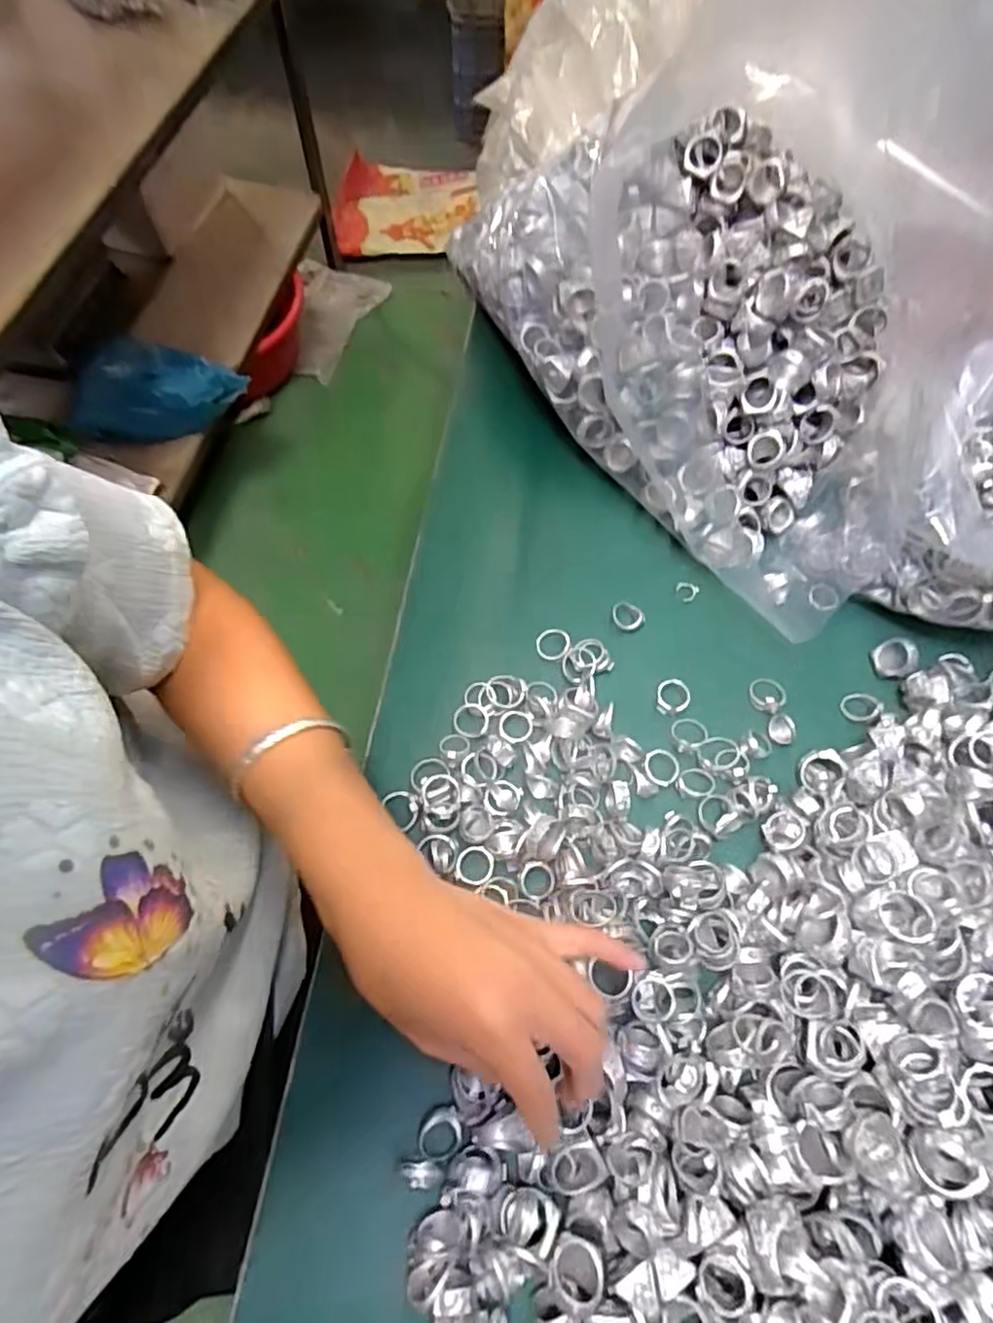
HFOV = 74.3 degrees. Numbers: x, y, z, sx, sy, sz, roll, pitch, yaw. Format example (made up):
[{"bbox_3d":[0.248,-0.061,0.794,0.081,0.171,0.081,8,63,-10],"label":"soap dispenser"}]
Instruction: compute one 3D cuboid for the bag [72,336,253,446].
[{"bbox_3d":[-0.586,-0.497,1.148,0.267,0.099,0.162,-15,66,-9],"label":"bag"}]

